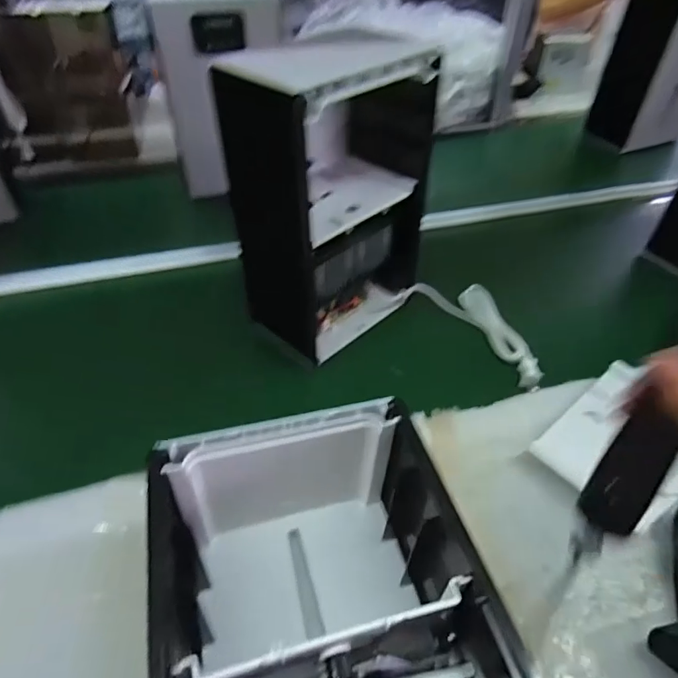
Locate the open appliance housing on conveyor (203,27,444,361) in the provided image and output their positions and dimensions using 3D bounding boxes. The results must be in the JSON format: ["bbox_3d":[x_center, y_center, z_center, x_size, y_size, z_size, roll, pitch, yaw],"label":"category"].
[{"bbox_3d":[-0.008,-0.157,0.605,0.231,0.338,0.131,-31,52,-30],"label":"open appliance housing on conveyor"}]

